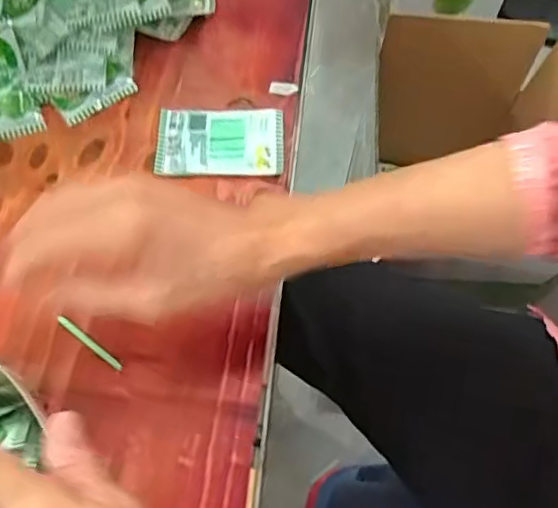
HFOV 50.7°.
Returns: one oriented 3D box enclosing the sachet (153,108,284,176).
[{"bbox_3d":[-0.049,-0.094,0.494,0.104,0.012,0.066,0,65,-2],"label":"sachet"}]

